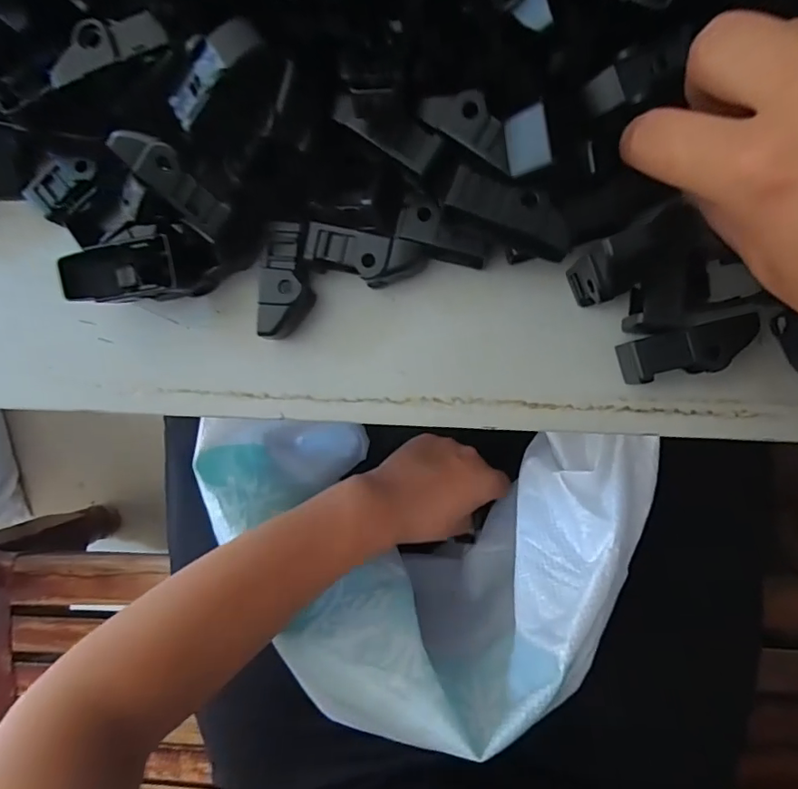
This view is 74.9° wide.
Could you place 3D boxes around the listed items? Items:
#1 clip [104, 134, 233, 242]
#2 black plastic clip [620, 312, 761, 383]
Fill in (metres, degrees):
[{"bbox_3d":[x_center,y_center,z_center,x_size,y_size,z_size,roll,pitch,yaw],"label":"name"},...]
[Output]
[{"bbox_3d":[-0.084,-0.078,0.190,0.046,0.012,0.017,42,94,-20],"label":"clip"},{"bbox_3d":[0.115,-0.017,0.209,0.047,0.022,0.018,-13,88,6],"label":"black plastic clip"}]

